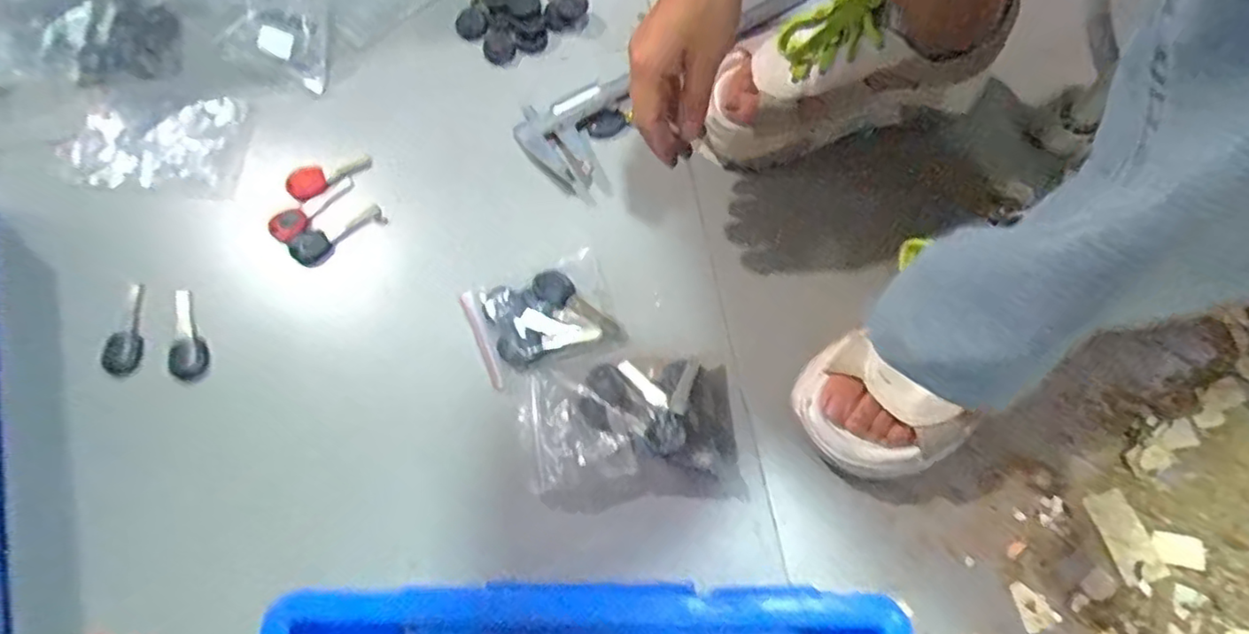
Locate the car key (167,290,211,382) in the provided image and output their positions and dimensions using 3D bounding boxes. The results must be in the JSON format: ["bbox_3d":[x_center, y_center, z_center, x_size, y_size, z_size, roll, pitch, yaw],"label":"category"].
[{"bbox_3d":[-0.342,0.016,0.498,0.025,0.014,0.073,2,98,2],"label":"car key"}]

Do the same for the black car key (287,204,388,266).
[{"bbox_3d":[-0.238,-0.072,0.526,0.076,0.019,0.029,-37,73,-11],"label":"black car key"}]

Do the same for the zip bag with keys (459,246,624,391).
[{"bbox_3d":[-0.063,-0.001,0.485,0.106,0.018,0.078,-23,71,-7],"label":"zip bag with keys"}]

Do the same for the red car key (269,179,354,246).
[{"bbox_3d":[-0.257,-0.087,0.524,0.078,0.008,0.025,-32,73,-10],"label":"red car key"}]

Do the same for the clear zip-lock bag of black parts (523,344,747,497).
[{"bbox_3d":[0.002,0.075,0.447,0.150,0.035,0.101,-2,70,1],"label":"clear zip-lock bag of black parts"}]

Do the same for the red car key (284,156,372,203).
[{"bbox_3d":[-0.248,-0.120,0.530,0.068,0.009,0.029,-33,73,-10],"label":"red car key"}]

